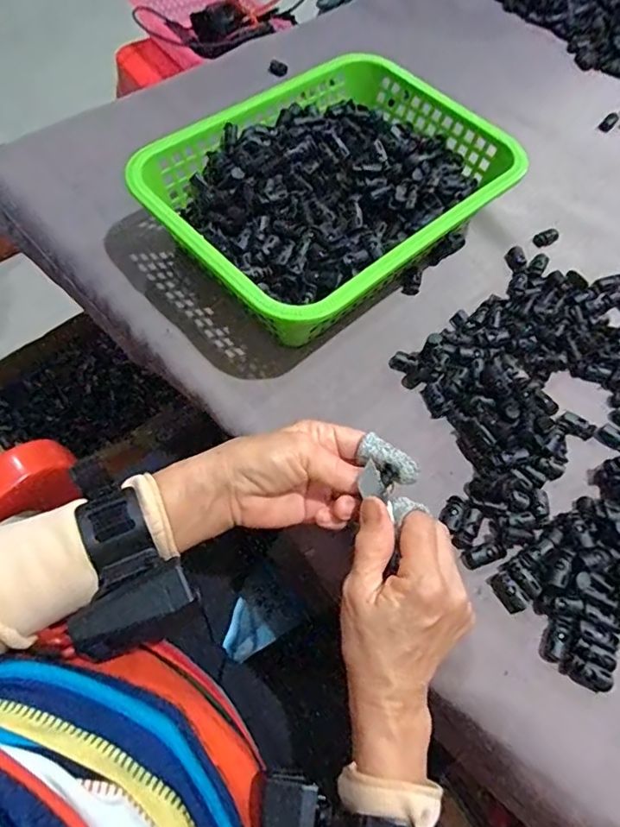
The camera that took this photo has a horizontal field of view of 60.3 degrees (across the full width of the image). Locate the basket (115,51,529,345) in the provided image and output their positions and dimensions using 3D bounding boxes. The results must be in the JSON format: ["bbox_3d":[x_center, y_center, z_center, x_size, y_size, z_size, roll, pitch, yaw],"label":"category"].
[{"bbox_3d":[0.025,-0.196,0.481,0.226,0.086,0.320,41,68,19],"label":"basket"}]

